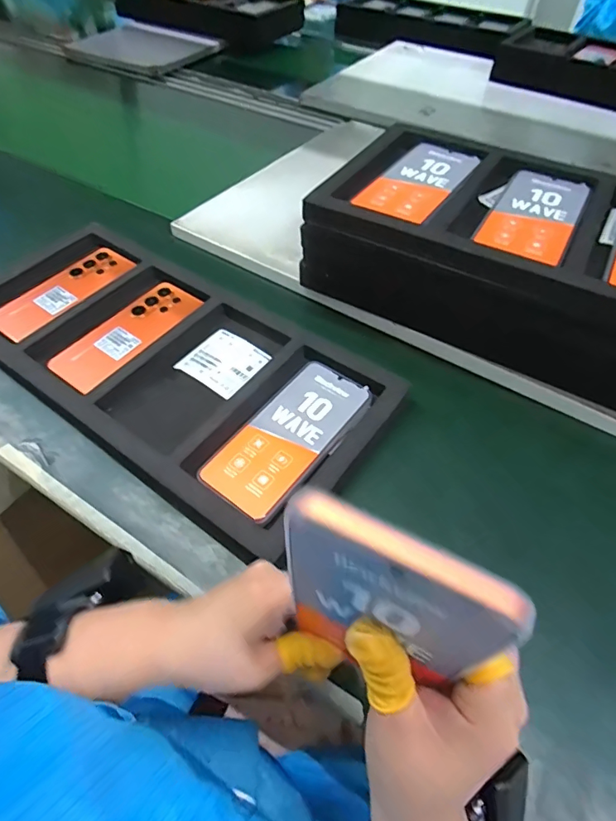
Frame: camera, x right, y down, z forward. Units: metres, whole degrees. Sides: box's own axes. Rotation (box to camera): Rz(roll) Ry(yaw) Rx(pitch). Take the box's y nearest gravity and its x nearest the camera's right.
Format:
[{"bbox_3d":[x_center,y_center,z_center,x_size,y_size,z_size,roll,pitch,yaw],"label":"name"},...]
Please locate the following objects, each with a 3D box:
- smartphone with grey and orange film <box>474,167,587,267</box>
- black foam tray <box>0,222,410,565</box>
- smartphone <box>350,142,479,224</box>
[{"bbox_3d":[0.217,-0.189,0.443,0.074,0.005,0.153,26,56,17],"label":"smartphone with grey and orange film"},{"bbox_3d":[-0.156,-0.056,0.494,0.474,0.032,0.209,31,58,20],"label":"black foam tray"},{"bbox_3d":[0.117,-0.239,0.480,0.074,0.005,0.154,31,57,20],"label":"smartphone"}]

